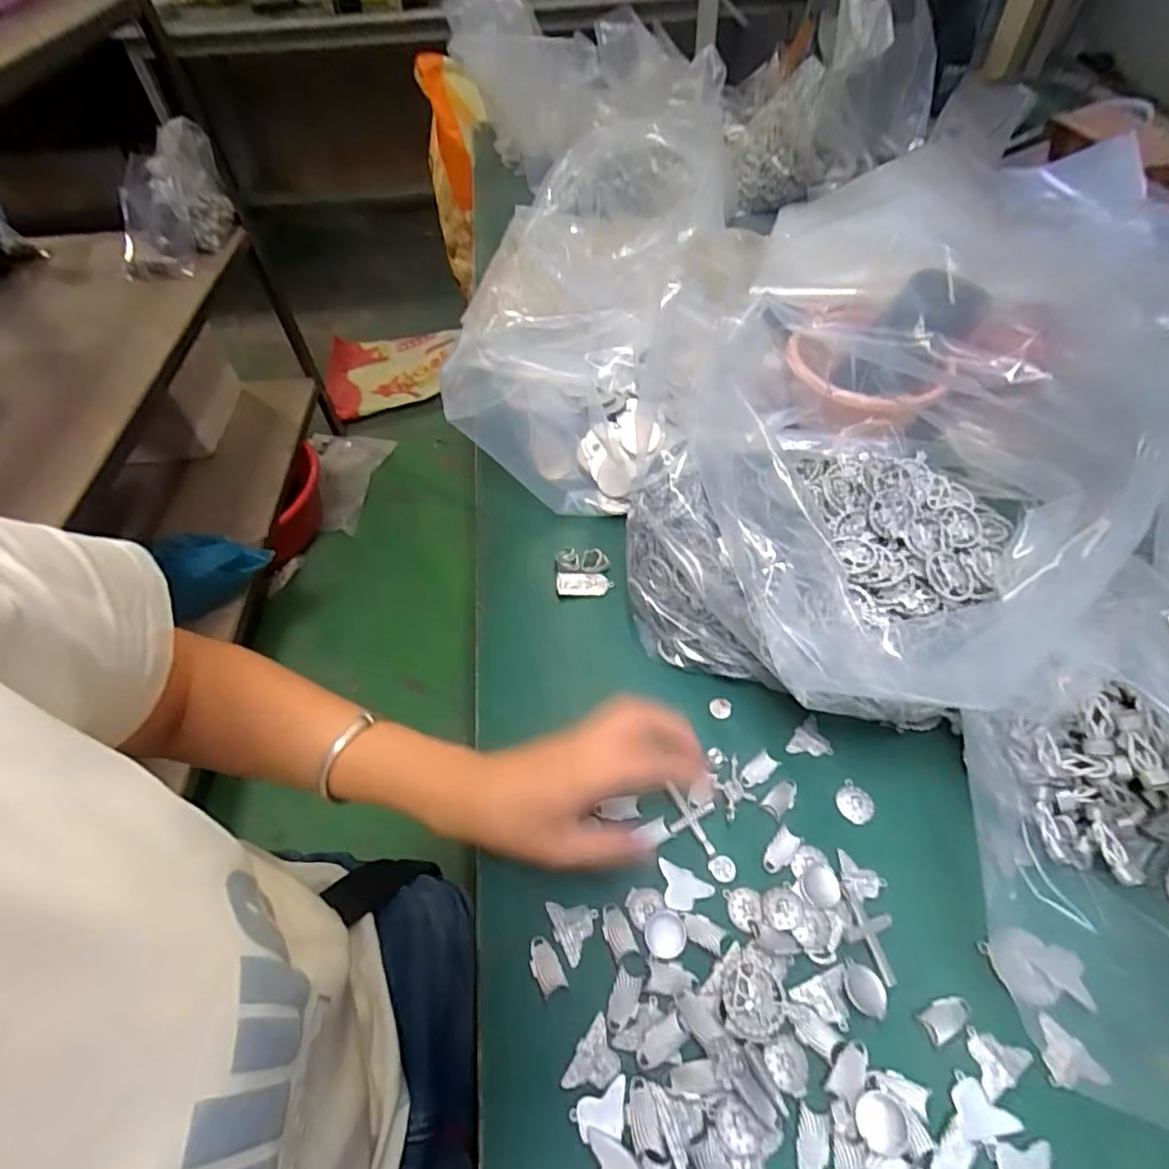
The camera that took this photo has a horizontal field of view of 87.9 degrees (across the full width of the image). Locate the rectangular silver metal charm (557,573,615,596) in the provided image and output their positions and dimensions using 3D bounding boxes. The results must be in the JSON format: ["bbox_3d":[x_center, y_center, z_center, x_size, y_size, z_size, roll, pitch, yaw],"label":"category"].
[{"bbox_3d":[0.000,0.000,0.518,0.048,0.004,0.020,1,73,-6],"label":"rectangular silver metal charm"}]

